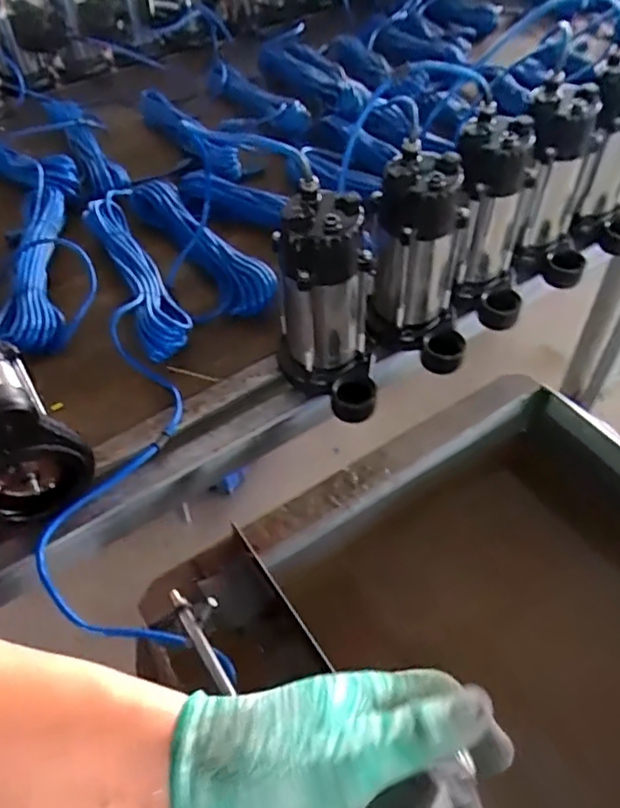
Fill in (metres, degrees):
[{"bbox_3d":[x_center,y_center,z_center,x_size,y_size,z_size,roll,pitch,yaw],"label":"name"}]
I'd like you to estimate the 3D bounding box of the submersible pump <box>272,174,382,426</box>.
[{"bbox_3d":[0.018,-0.099,0.693,0.116,0.230,0.135,-3,49,0],"label":"submersible pump"}]

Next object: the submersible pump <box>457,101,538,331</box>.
[{"bbox_3d":[0.231,-0.231,0.791,0.108,0.224,0.132,4,50,6],"label":"submersible pump"}]

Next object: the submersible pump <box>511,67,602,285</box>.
[{"bbox_3d":[0.341,-0.294,0.847,0.125,0.234,0.122,13,51,13],"label":"submersible pump"}]

